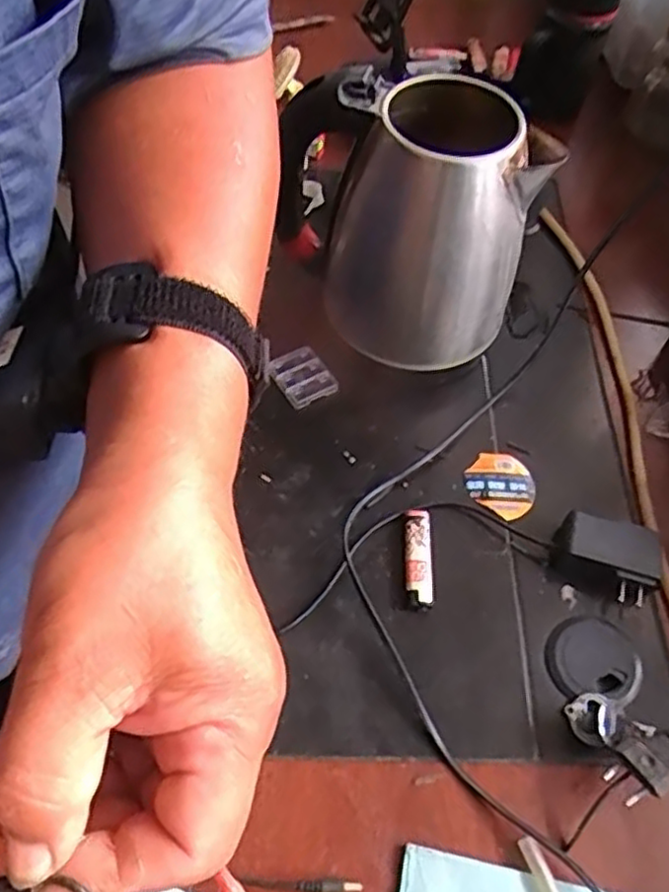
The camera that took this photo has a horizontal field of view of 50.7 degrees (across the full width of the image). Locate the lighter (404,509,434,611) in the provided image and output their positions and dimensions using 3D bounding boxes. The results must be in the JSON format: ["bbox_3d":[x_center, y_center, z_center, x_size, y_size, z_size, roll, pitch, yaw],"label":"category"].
[{"bbox_3d":[0.062,0.082,0.524,0.019,0.009,0.076,2,58,-2],"label":"lighter"}]

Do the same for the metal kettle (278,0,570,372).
[{"bbox_3d":[0.071,-0.169,0.546,0.127,0.182,0.144,-27,63,-19],"label":"metal kettle"}]

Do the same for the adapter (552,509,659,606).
[{"bbox_3d":[0.200,0.081,0.520,0.070,0.030,0.050,22,59,10],"label":"adapter"}]

